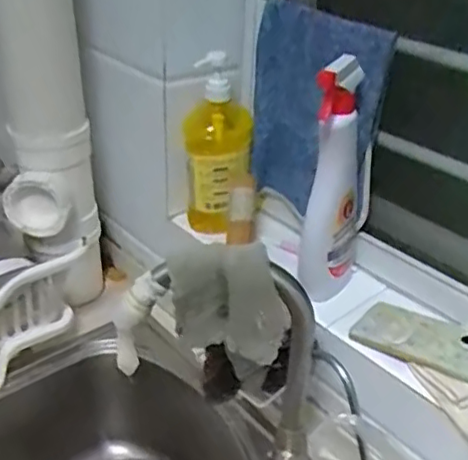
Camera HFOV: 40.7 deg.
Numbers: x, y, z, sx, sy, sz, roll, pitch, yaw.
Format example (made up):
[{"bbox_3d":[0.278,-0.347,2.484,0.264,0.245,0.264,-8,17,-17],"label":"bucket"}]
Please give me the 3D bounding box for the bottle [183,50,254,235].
[{"bbox_3d":[-0.023,-0.116,0.910,0.082,0.256,0.066,-14,34,-24],"label":"bottle"}]

